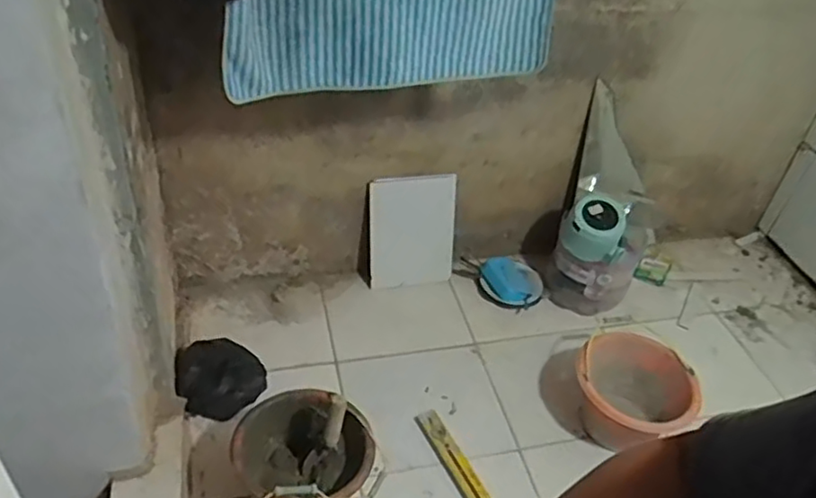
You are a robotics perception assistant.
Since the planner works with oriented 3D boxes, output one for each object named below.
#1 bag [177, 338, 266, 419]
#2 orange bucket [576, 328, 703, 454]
[{"bbox_3d":[-0.472,0.319,1.643,0.221,0.093,0.201,2,39,-5],"label":"bag"},{"bbox_3d":[0.551,0.372,1.639,0.280,0.223,0.276,3,39,-3],"label":"orange bucket"}]

